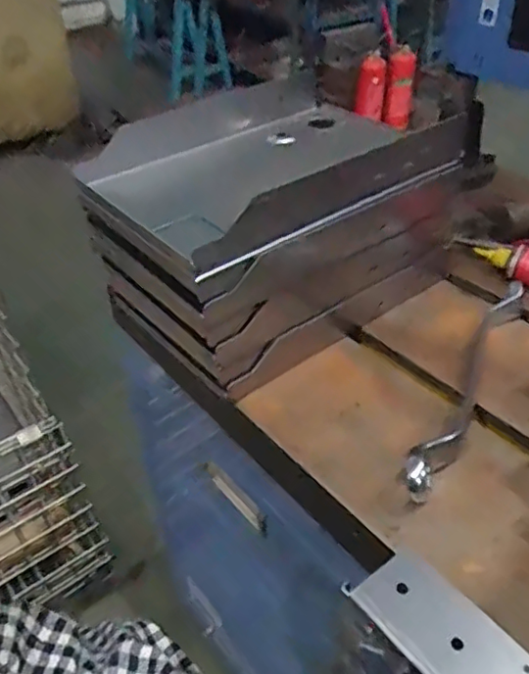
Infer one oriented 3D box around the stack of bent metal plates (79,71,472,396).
[{"bbox_3d":[0.008,-0.117,0.604,0.317,0.164,0.234,-29,46,-31],"label":"stack of bent metal plates"}]

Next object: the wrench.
[{"bbox_3d":[0.181,0.030,0.521,0.024,0.024,0.284,19,43,25],"label":"wrench"}]

